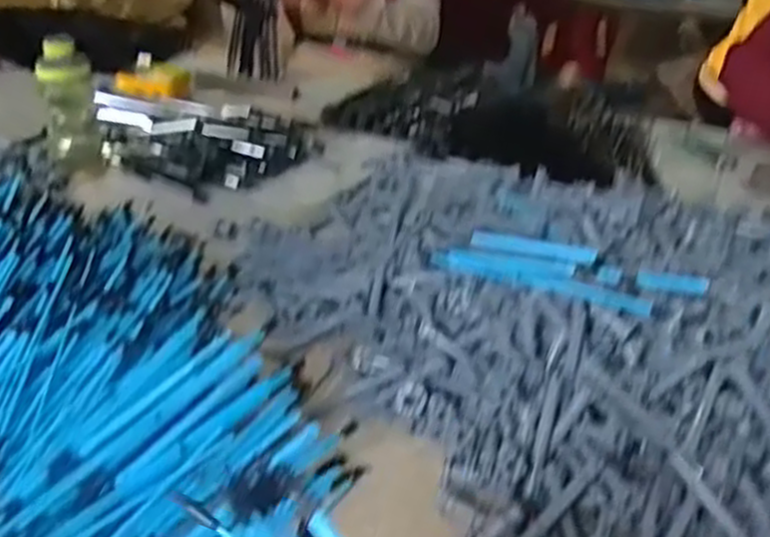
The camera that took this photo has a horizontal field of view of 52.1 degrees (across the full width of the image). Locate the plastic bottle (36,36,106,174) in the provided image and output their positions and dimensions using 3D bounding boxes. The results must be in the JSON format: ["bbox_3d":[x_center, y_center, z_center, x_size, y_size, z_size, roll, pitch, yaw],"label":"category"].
[{"bbox_3d":[-0.438,-0.214,1.096,0.069,0.193,0.056,-6,30,-14],"label":"plastic bottle"}]

